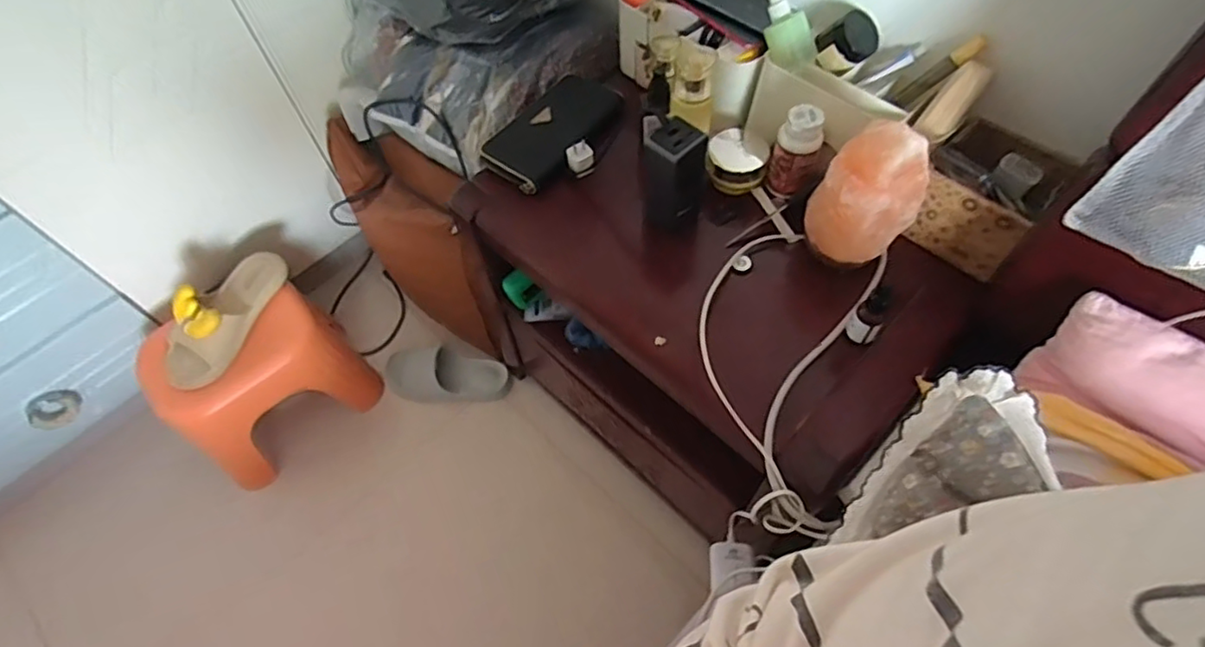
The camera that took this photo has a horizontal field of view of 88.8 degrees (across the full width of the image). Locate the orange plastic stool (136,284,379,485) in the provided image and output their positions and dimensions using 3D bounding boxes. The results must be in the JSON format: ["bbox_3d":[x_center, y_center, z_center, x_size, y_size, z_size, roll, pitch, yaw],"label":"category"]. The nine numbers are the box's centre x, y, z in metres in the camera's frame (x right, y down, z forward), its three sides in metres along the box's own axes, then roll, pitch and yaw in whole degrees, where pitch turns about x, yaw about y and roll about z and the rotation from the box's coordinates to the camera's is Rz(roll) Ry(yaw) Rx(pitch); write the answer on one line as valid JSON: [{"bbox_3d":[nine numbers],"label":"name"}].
[{"bbox_3d":[-0.599,0.098,1.106,0.295,0.272,0.211,-39,65,-19],"label":"orange plastic stool"}]

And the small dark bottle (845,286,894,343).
[{"bbox_3d":[0.279,-0.009,0.639,0.031,0.073,0.025,33,66,20],"label":"small dark bottle"}]

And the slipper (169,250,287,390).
[{"bbox_3d":[-0.629,-0.024,1.004,0.106,0.078,0.258,19,62,13],"label":"slipper"}]

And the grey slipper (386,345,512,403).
[{"bbox_3d":[-0.309,0.104,1.219,0.247,0.074,0.093,2,60,4],"label":"grey slipper"}]

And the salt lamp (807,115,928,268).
[{"bbox_3d":[0.278,-0.132,0.645,0.095,0.160,0.073,34,67,20],"label":"salt lamp"}]

